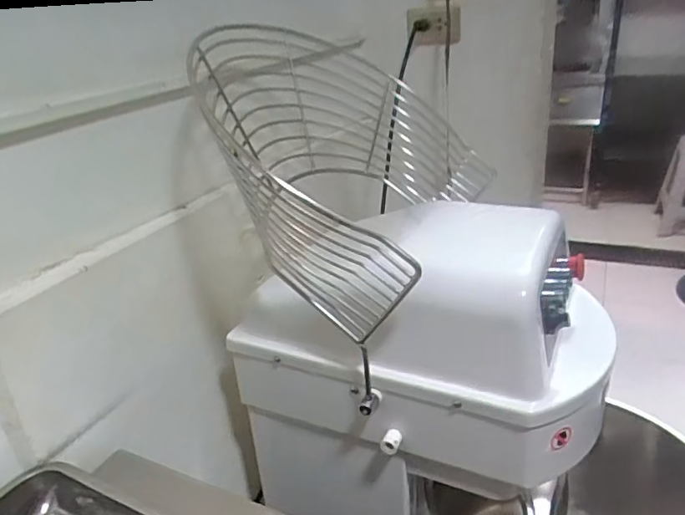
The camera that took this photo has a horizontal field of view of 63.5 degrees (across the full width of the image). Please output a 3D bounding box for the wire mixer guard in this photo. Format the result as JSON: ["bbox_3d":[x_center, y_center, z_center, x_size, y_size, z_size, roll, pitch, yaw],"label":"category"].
[{"bbox_3d":[-0.009,-0.147,0.824,0.409,0.316,0.453,2,26,15],"label":"wire mixer guard"}]

